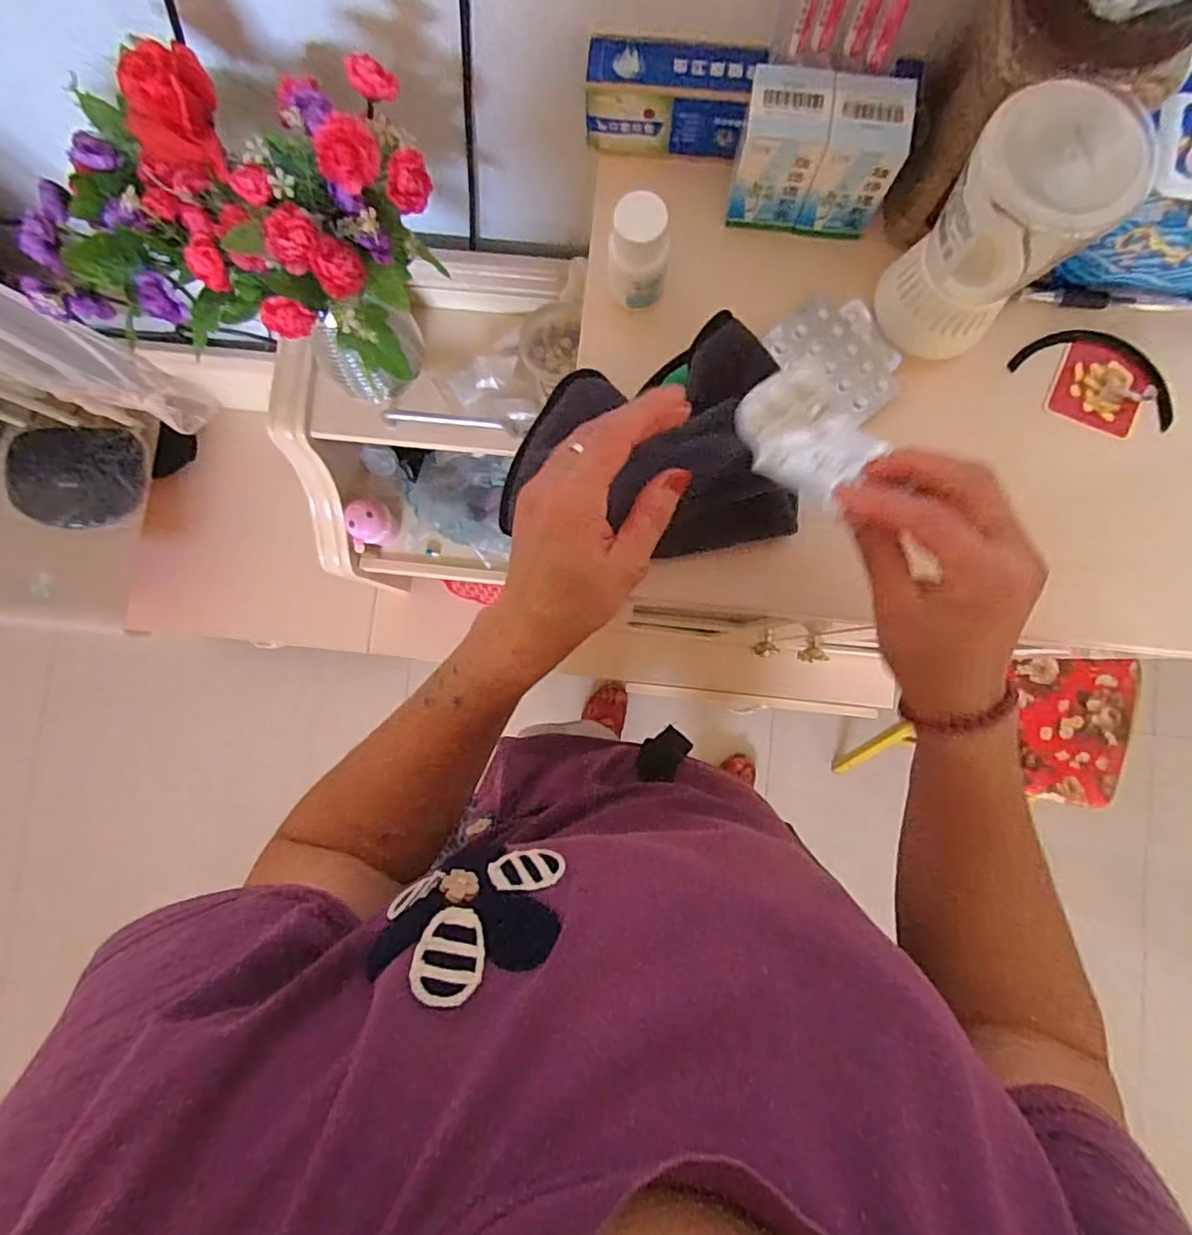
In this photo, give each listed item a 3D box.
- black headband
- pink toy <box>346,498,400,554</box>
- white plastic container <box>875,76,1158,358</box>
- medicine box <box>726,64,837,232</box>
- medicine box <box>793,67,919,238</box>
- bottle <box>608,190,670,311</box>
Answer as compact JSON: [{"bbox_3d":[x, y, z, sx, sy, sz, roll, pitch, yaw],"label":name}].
[{"bbox_3d":[0.334,-0.165,0.400,0.106,0.012,0.049,21,87,2],"label":"black headband"},{"bbox_3d":[-0.277,-0.113,0.751,0.061,0.072,0.047,-26,86,-1],"label":"pink toy"},{"bbox_3d":[0.220,-0.208,0.333,0.073,0.123,0.069,0,86,1],"label":"white plastic container"},{"bbox_3d":[0.112,-0.288,0.377,0.046,0.072,0.045,8,86,1],"label":"medicine box"},{"bbox_3d":[0.157,-0.281,0.374,0.046,0.070,0.046,10,86,2],"label":"medicine box"},{"bbox_3d":[0.026,-0.222,0.383,0.036,0.077,0.034,1,86,1],"label":"bottle"}]

